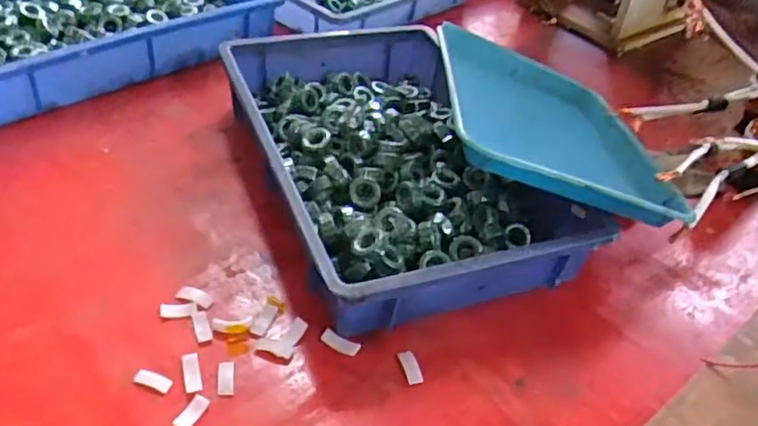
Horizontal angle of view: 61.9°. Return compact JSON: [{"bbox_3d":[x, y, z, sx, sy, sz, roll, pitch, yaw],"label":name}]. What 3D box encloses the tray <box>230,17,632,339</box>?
[{"bbox_3d":[0.005,-0.073,0.709,0.282,0.082,0.445,-13,45,-21],"label":"tray"}]

